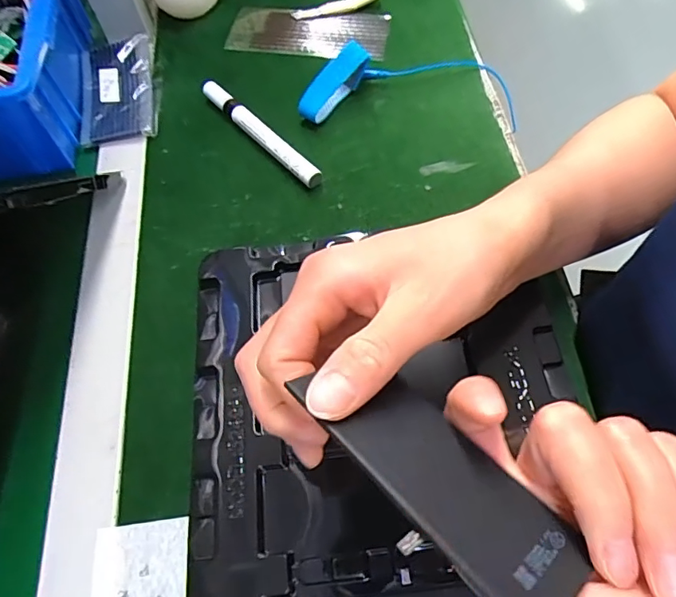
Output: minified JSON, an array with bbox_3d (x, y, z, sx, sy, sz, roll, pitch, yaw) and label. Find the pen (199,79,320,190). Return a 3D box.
[{"bbox_3d":[-0.064,-0.137,0.408,0.016,0.020,0.140,-39,67,-16],"label":"pen"}]

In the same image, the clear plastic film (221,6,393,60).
[{"bbox_3d":[-0.029,-0.254,0.477,0.151,0.004,0.059,7,63,7],"label":"clear plastic film"}]

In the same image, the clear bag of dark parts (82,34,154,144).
[{"bbox_3d":[-0.195,-0.184,0.439,0.065,0.025,0.109,-11,62,-3],"label":"clear bag of dark parts"}]

